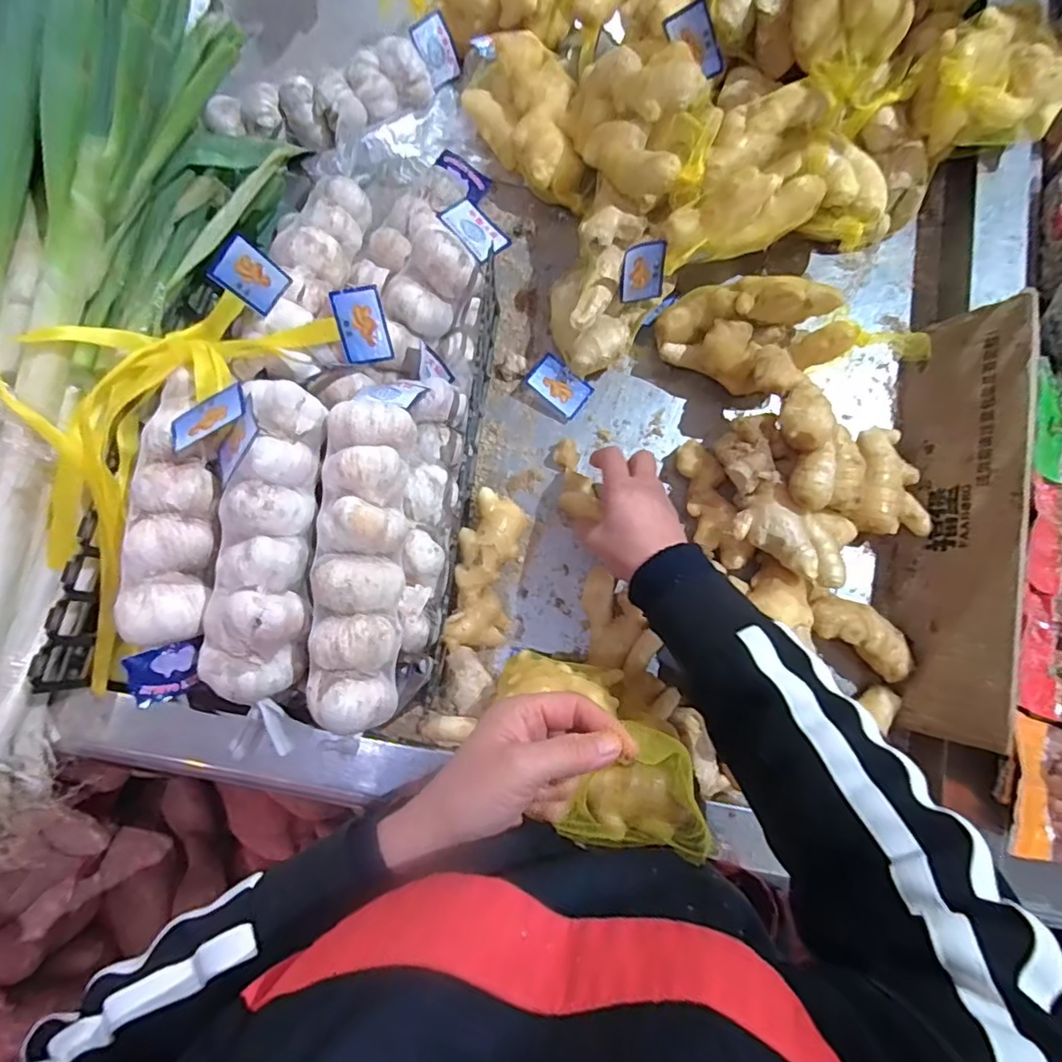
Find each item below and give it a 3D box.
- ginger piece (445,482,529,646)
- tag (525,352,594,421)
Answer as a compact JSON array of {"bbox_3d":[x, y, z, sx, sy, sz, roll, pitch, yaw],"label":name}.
[{"bbox_3d":[-0.040,0.037,0.541,0.053,0.050,0.141,8,74,2],"label":"ginger piece"},{"bbox_3d":[0.027,-0.142,0.573,0.059,0.010,0.038,39,98,0],"label":"tag"}]

